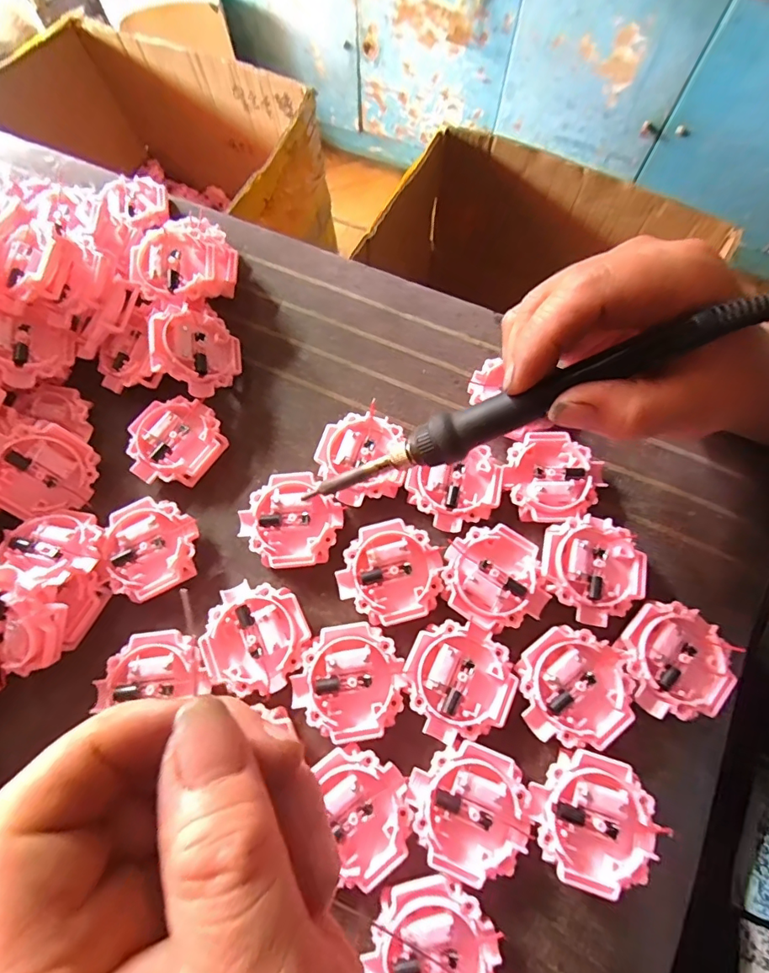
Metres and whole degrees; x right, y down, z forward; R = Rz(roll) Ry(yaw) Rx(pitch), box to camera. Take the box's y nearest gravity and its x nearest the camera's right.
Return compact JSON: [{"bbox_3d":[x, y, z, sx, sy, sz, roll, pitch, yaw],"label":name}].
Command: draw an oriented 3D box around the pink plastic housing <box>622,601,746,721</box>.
[{"bbox_3d":[0.146,0.085,0.237,0.051,0.009,0.052,3,71,3],"label":"pink plastic housing"}]

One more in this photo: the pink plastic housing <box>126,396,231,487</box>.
[{"bbox_3d":[-0.124,-0.026,0.282,0.052,0.010,0.053,-1,71,2],"label":"pink plastic housing"}]

